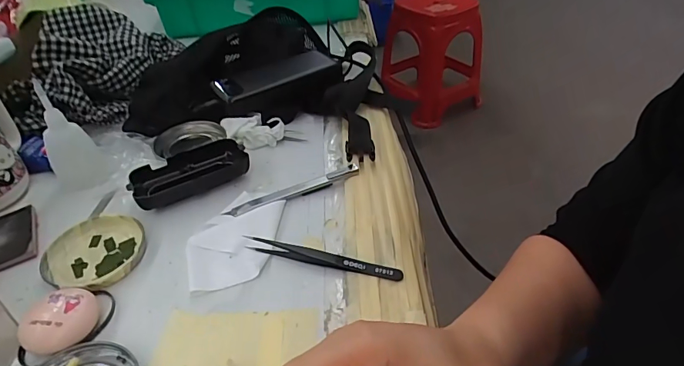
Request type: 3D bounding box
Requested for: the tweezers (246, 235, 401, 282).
[{"bbox_3d":[-0.016,0.060,0.345,0.127,0.015,0.010,7,41,11],"label":"tweezers"}]

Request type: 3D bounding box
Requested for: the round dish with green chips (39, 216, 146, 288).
[{"bbox_3d":[-0.205,0.057,0.363,0.078,0.010,0.074,-1,40,1],"label":"round dish with green chips"}]

